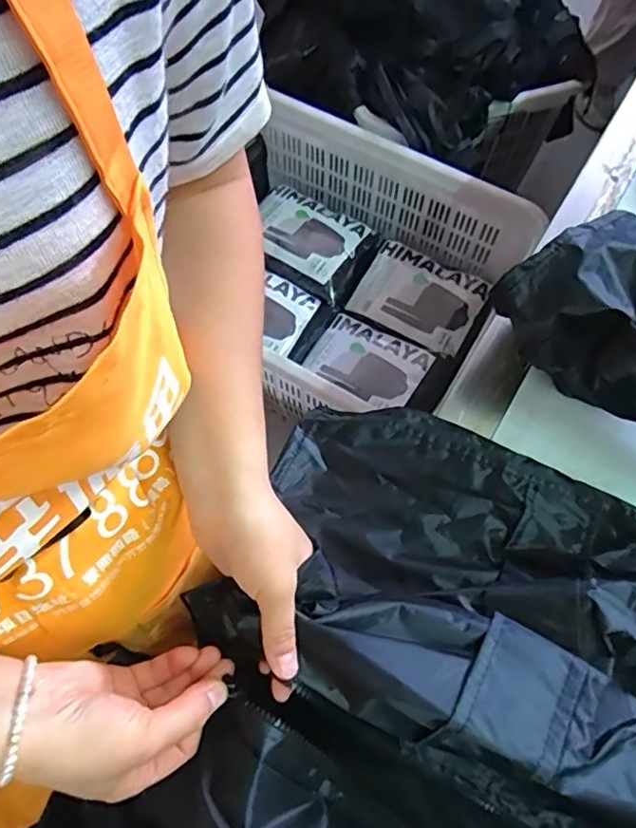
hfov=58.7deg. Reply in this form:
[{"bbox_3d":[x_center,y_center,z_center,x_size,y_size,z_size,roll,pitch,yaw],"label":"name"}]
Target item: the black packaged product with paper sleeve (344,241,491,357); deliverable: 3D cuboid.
[{"bbox_3d":[0.213,-0.264,1.270,0.262,0.040,0.218,27,69,11],"label":"black packaged product with paper sleeve"}]

